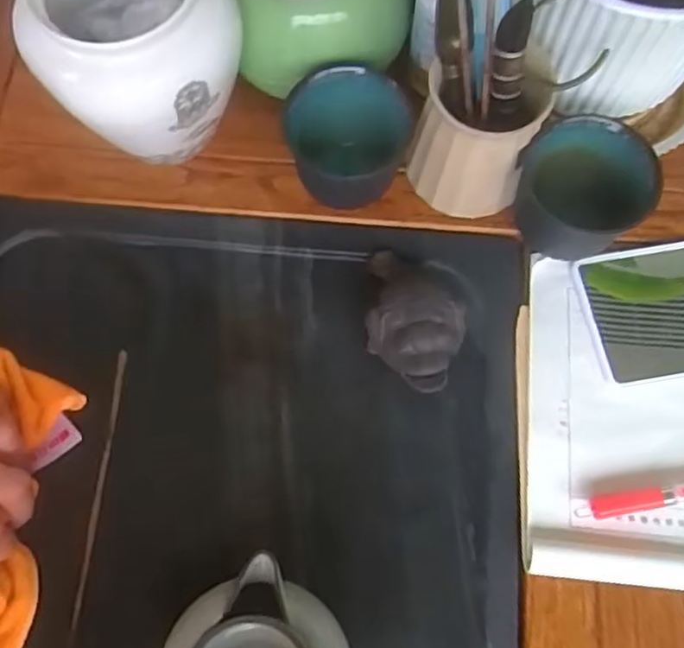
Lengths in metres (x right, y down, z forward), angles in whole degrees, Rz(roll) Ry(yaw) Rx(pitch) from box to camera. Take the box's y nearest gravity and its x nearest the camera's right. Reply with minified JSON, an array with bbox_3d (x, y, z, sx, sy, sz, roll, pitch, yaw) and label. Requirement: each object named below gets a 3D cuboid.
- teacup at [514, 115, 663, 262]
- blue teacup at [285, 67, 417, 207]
[{"bbox_3d":[0.141,-0.075,0.415,0.075,0.073,0.069,-1,73,2],"label":"teacup"},{"bbox_3d":[0.006,-0.114,0.429,0.077,0.068,0.061,-7,73,0],"label":"blue teacup"}]

